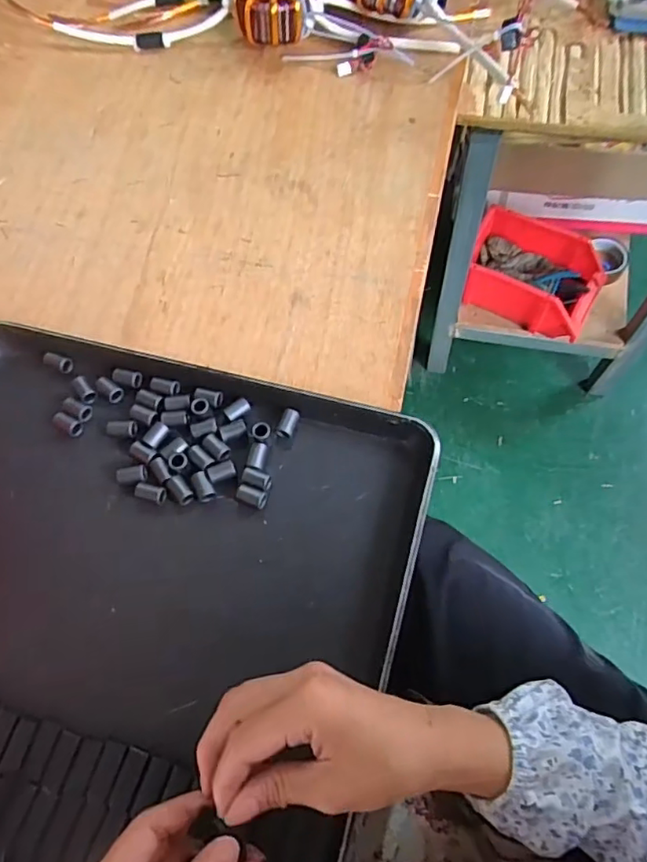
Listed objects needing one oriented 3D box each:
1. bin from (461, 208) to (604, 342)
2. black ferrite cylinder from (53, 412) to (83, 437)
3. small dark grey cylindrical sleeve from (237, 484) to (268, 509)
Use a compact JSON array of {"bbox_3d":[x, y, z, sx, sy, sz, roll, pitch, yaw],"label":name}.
[{"bbox_3d":[0.385,-0.289,1.051,0.234,0.095,0.171,28,71,15],"label":"bin"},{"bbox_3d":[-0.204,-0.006,0.457,0.022,0.010,0.012,29,69,15],"label":"black ferrite cylinder"},{"bbox_3d":[-0.053,0.049,0.426,0.021,0.013,0.012,16,69,11],"label":"small dark grey cylindrical sleeve"}]

